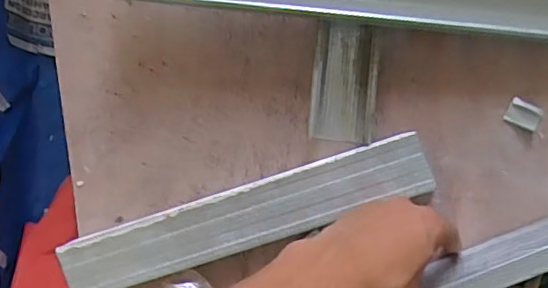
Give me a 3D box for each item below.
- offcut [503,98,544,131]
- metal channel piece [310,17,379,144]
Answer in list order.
[{"bbox_3d":[0.201,-0.024,0.451,0.027,0.004,0.021,23,96,1],"label":"offcut"},{"bbox_3d":[0.056,-0.050,0.445,0.048,0.017,0.093,5,95,3],"label":"metal channel piece"}]

